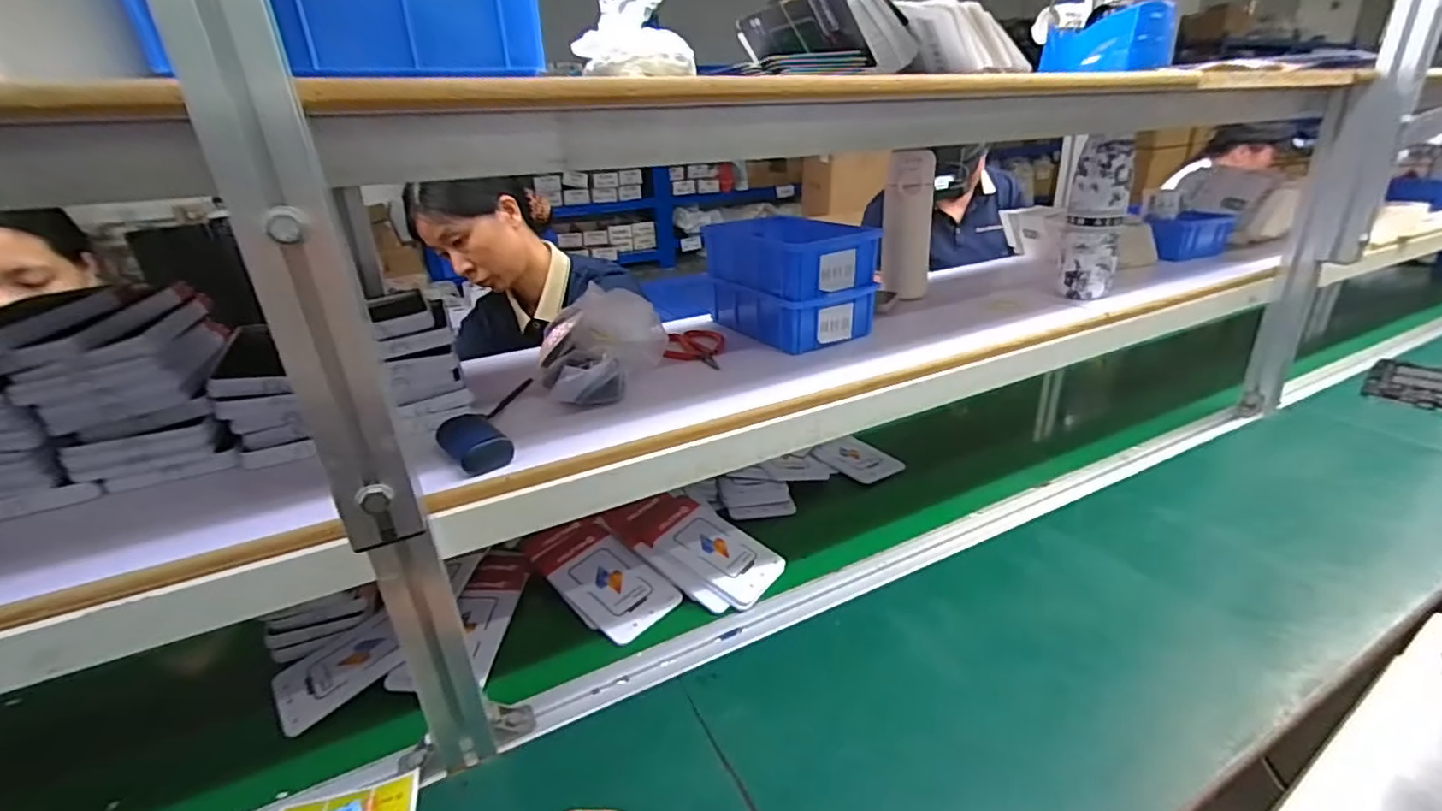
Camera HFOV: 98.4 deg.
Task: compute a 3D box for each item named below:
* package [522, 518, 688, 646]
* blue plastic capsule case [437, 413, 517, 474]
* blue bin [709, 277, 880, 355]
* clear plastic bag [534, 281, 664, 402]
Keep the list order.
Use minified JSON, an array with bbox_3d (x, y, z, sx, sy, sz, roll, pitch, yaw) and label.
[{"bbox_3d":[-0.135,0.187,0.695,0.096,0.011,0.181,-28,46,-35],"label":"package"},{"bbox_3d":[-0.198,0.029,0.504,0.046,0.026,0.072,-20,30,-33],"label":"blue plastic capsule case"},{"bbox_3d":[0.080,-0.124,0.774,0.118,0.059,0.181,-18,29,-31],"label":"blue bin"},{"bbox_3d":[-0.111,-0.048,0.600,0.126,0.121,0.112,-9,25,-13],"label":"clear plastic bag"}]

